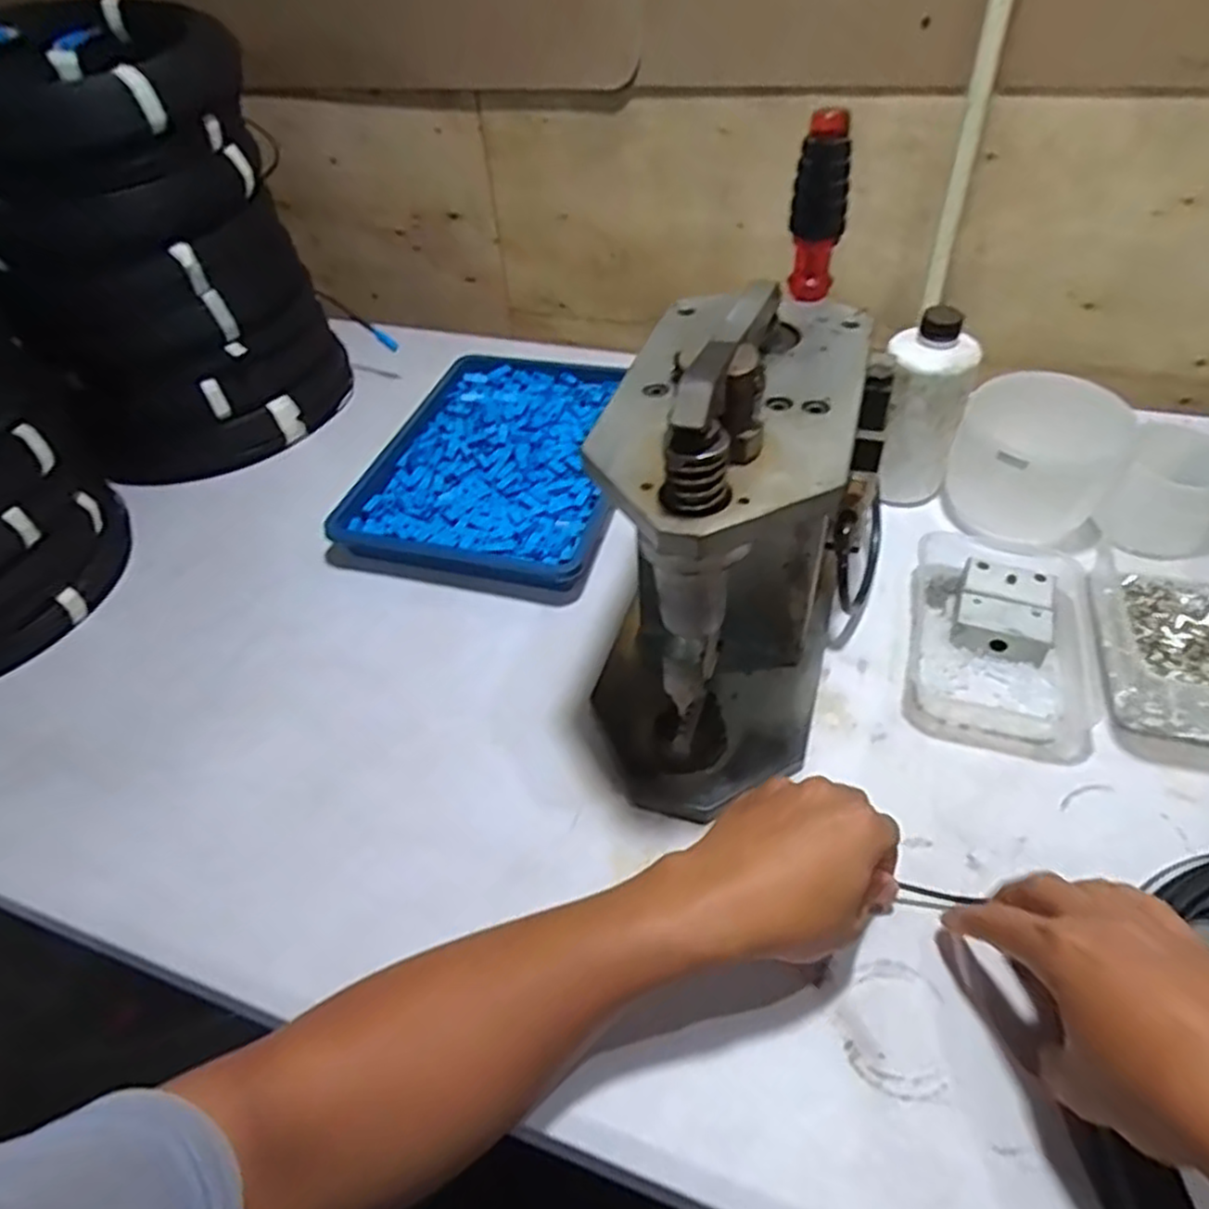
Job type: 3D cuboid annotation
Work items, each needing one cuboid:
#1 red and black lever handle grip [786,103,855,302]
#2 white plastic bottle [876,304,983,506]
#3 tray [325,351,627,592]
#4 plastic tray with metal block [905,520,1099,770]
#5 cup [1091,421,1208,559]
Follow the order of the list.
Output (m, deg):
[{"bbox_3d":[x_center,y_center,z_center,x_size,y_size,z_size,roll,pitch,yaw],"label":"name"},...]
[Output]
[{"bbox_3d":[0.133,-0.247,0.464,0.025,0.103,0.026,-22,48,-16],"label":"red and black lever handle grip"},{"bbox_3d":[0.262,-0.155,0.618,0.067,0.157,0.064,15,49,19],"label":"white plastic bottle"},{"bbox_3d":[-0.091,-0.149,0.732,0.231,0.031,0.314,9,47,14],"label":"tray"},{"bbox_3d":[0.290,0.020,0.542,0.119,0.033,0.183,11,48,16],"label":"plastic tray with metal block"},{"bbox_3d":[0.453,-0.088,0.597,0.073,0.072,0.078,-3,47,4],"label":"cup"}]

